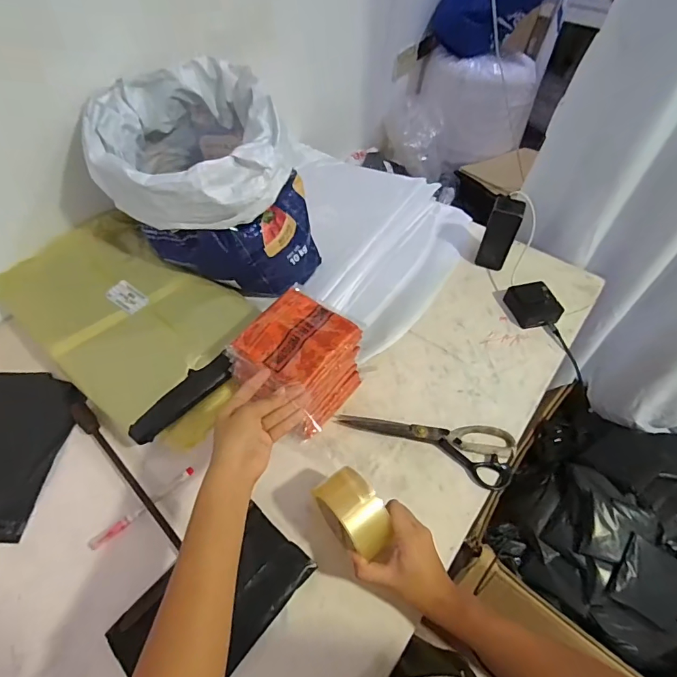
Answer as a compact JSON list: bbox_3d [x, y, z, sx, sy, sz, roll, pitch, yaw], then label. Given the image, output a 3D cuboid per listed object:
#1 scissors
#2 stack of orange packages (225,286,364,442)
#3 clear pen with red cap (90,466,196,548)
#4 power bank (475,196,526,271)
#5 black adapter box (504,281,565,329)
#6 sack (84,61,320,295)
[{"bbox_3d":[0.128,0.133,0.613,0.248,0.020,0.084,20,55,14],"label":"scissors"},{"bbox_3d":[-0.054,0.031,0.604,0.133,0.128,0.138,31,58,21],"label":"stack of orange packages"},{"bbox_3d":[-0.251,0.219,0.549,0.142,0.018,0.017,-35,61,-25],"label":"clear pen with red cap"},{"bbox_3d":[0.303,-0.195,0.796,0.055,0.134,0.050,19,55,13],"label":"power bank"},{"bbox_3d":[0.348,-0.061,0.754,0.071,0.042,0.084,-16,55,-13],"label":"black adapter box"},{"bbox_3d":[-0.220,-0.268,0.717,0.308,0.257,0.322,-15,54,-12],"label":"sack"}]

